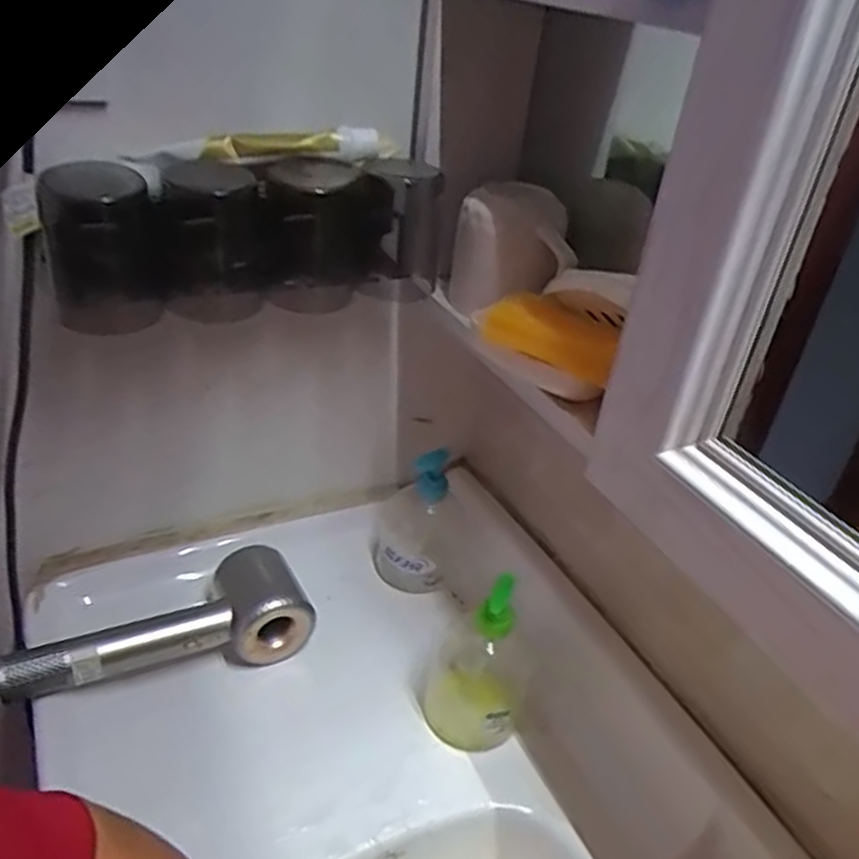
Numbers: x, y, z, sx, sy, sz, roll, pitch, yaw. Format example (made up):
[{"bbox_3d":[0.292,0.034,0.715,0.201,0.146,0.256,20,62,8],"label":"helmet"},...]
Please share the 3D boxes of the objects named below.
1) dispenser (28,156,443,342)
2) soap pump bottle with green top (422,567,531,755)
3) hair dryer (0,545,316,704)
[{"bbox_3d":[-0.135,-0.152,0.578,0.296,0.113,0.108,-10,37,-24],"label":"dispenser"},{"bbox_3d":[0.042,0.191,0.619,0.087,0.169,0.067,14,34,11],"label":"soap pump bottle with green top"},{"bbox_3d":[-0.239,0.184,0.670,0.253,0.079,0.087,-9,36,-22],"label":"hair dryer"}]

